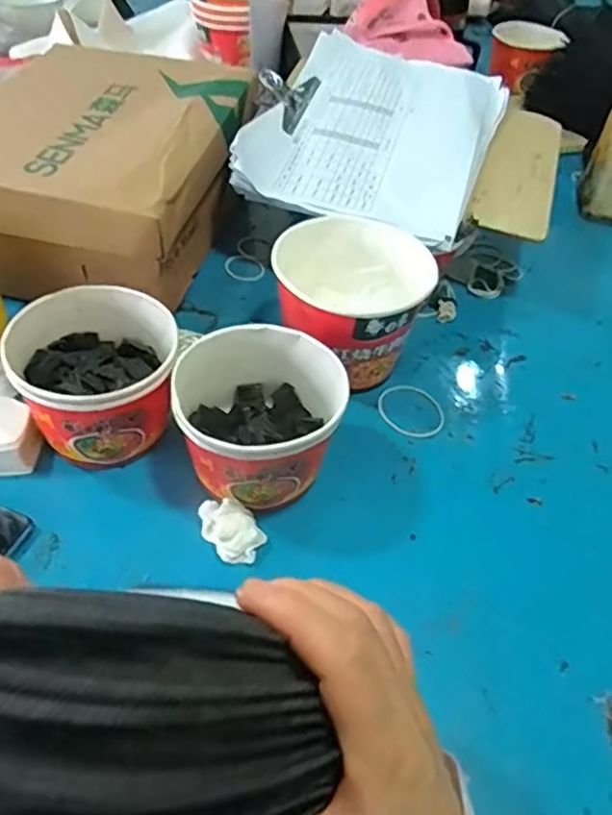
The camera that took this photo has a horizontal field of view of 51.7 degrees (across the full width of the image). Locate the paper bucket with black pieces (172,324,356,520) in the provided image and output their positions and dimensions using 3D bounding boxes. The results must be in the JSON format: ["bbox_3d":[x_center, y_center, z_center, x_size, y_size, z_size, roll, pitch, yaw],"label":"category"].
[{"bbox_3d":[-0.036,0.012,0.461,0.098,0.090,0.115,-9,48,-15],"label":"paper bucket with black pieces"}]

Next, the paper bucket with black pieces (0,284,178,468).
[{"bbox_3d":[-0.154,-0.018,0.474,0.103,0.095,0.108,3,46,-3],"label":"paper bucket with black pieces"}]

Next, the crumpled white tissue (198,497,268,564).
[{"bbox_3d":[-0.053,0.083,0.436,0.030,0.023,0.049,-33,57,-32],"label":"crumpled white tissue"}]

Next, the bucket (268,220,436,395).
[{"bbox_3d":[0.032,-0.078,0.539,0.106,0.110,0.110,-6,47,-12],"label":"bucket"}]

